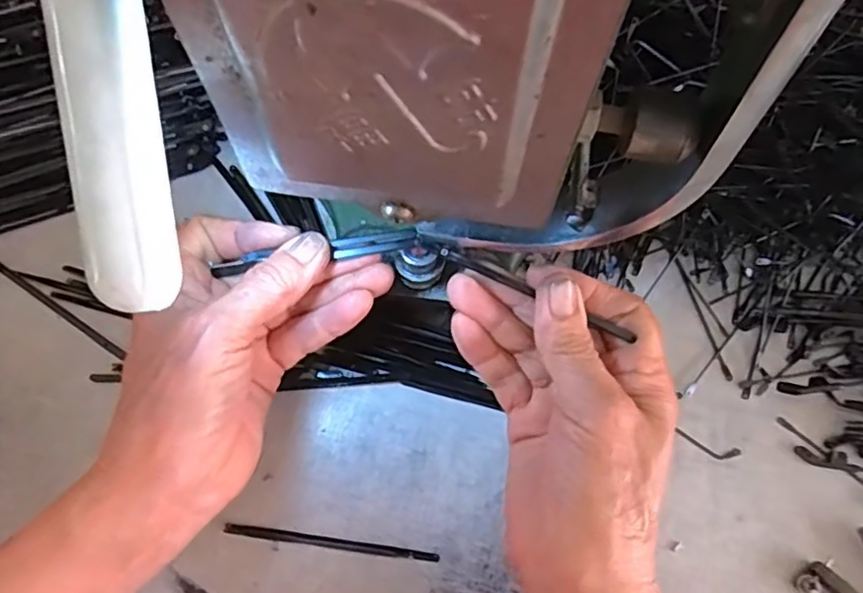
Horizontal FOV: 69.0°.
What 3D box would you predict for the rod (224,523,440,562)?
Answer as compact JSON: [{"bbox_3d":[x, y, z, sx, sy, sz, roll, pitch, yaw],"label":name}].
[{"bbox_3d":[-0.046,0.113,0.291,0.098,0.004,0.006,7,70,2],"label":"rod"}]

